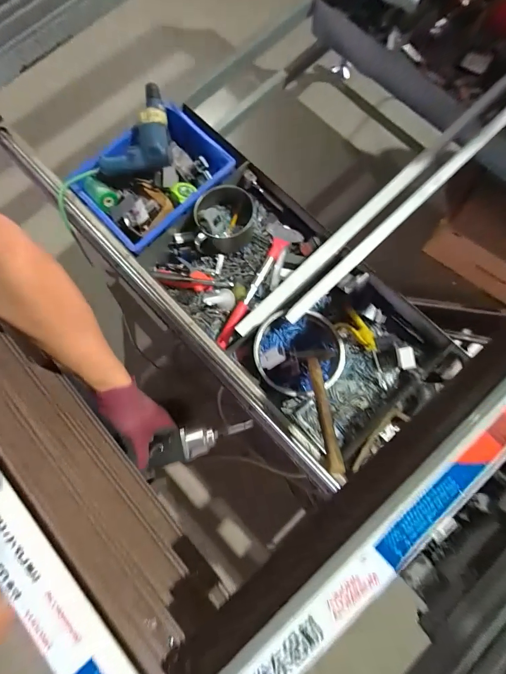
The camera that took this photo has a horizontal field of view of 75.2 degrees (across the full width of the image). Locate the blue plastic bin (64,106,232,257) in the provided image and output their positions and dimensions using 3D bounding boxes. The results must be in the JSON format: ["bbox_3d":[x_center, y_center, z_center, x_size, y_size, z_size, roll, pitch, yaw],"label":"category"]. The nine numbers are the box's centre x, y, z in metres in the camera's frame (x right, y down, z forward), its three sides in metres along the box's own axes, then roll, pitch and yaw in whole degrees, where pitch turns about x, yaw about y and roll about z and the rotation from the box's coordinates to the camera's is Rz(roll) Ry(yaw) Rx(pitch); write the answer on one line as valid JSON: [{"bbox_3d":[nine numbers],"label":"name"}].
[{"bbox_3d":[-0.244,-0.416,0.830,0.341,0.083,0.262,-44,81,-8],"label":"blue plastic bin"}]

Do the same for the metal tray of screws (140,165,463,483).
[{"bbox_3d":[0.078,-0.097,0.804,0.391,0.119,0.649,-41,81,-8],"label":"metal tray of screws"}]

